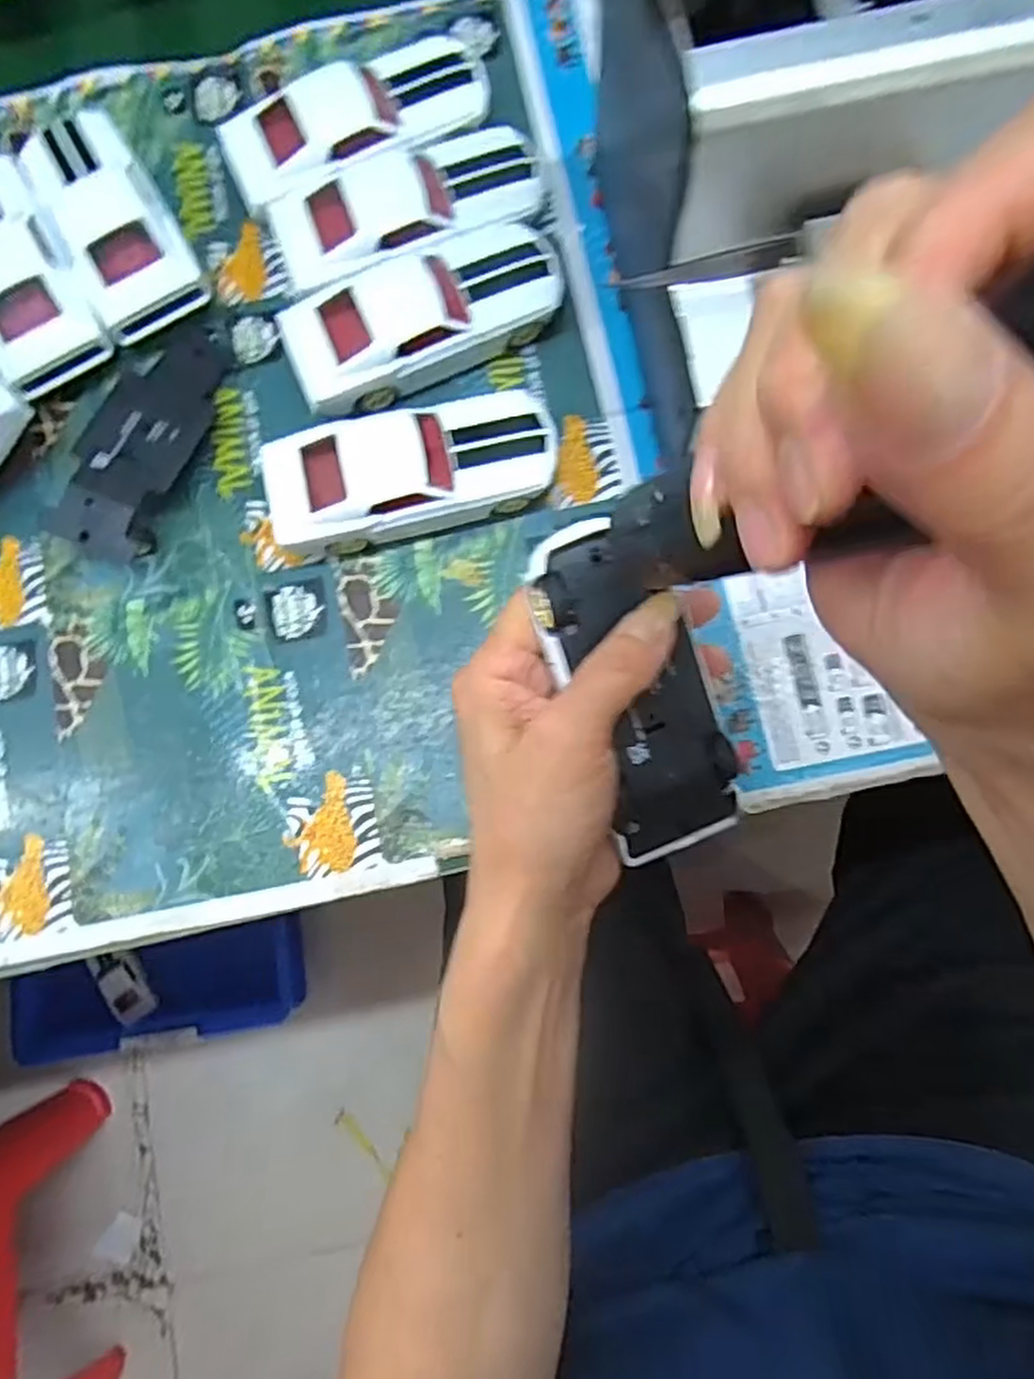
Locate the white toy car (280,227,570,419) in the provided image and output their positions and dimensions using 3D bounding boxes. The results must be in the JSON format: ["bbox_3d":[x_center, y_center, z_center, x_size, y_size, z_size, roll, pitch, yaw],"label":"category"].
[{"bbox_3d":[-0.041,-0.173,0.356,0.130,0.036,0.054,-23,79,-1],"label":"white toy car"}]

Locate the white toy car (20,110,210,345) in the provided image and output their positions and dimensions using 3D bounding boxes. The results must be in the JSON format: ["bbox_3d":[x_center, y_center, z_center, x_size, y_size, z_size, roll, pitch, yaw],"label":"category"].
[{"bbox_3d":[-0.200,-0.231,0.375,0.050,0.032,0.125,-31,79,-3],"label":"white toy car"}]

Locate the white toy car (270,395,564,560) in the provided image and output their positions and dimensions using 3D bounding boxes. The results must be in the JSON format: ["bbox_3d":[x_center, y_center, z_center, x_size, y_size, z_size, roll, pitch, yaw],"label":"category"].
[{"bbox_3d":[-0.046,-0.098,0.343,0.126,0.034,0.051,-15,79,0],"label":"white toy car"}]

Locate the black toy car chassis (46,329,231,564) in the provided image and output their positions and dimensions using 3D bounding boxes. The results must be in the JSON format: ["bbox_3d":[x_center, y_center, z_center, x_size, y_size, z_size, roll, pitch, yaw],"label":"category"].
[{"bbox_3d":[-0.178,-0.122,0.359,0.048,0.026,0.121,18,81,6],"label":"black toy car chassis"}]

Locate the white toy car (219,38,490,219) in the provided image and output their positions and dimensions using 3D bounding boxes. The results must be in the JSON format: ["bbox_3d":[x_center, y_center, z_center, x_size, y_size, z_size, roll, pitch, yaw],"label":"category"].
[{"bbox_3d":[-0.077,-0.279,0.374,0.130,0.038,0.056,-27,79,-2],"label":"white toy car"}]

